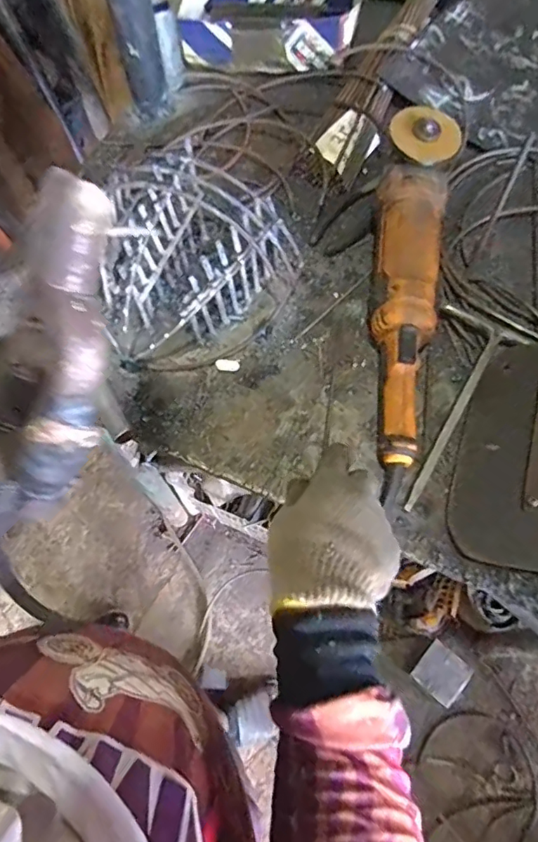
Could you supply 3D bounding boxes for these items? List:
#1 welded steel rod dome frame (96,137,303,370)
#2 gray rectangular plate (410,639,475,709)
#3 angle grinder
[{"bbox_3d":[-0.081,-0.147,0.515,0.157,0.114,0.185,31,72,14],"label":"welded steel rod dome frame"},{"bbox_3d":[0.366,0.535,1.094,0.097,0.013,0.096,-50,49,-6],"label":"gray rectangular plate"},{"bbox_3d":[0.130,-0.130,0.509,0.076,0.091,0.397,9,68,6],"label":"angle grinder"}]

